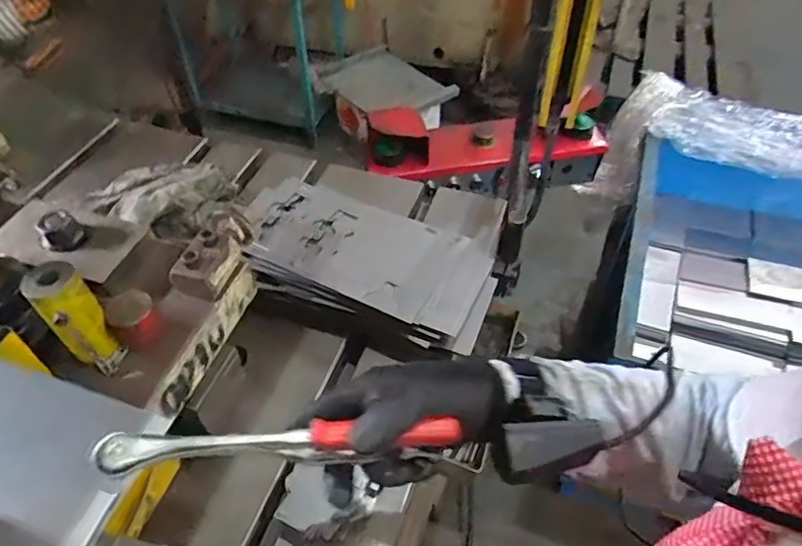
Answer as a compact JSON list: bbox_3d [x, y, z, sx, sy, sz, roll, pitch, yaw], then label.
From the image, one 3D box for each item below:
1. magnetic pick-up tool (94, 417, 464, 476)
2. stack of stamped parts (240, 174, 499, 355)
[{"bbox_3d":[-0.073,0.107,0.346,0.215,0.031,0.023,-1,49,-5],"label":"magnetic pick-up tool"},{"bbox_3d":[-0.051,-0.019,0.686,0.322,0.039,0.160,16,52,16],"label":"stack of stamped parts"}]

